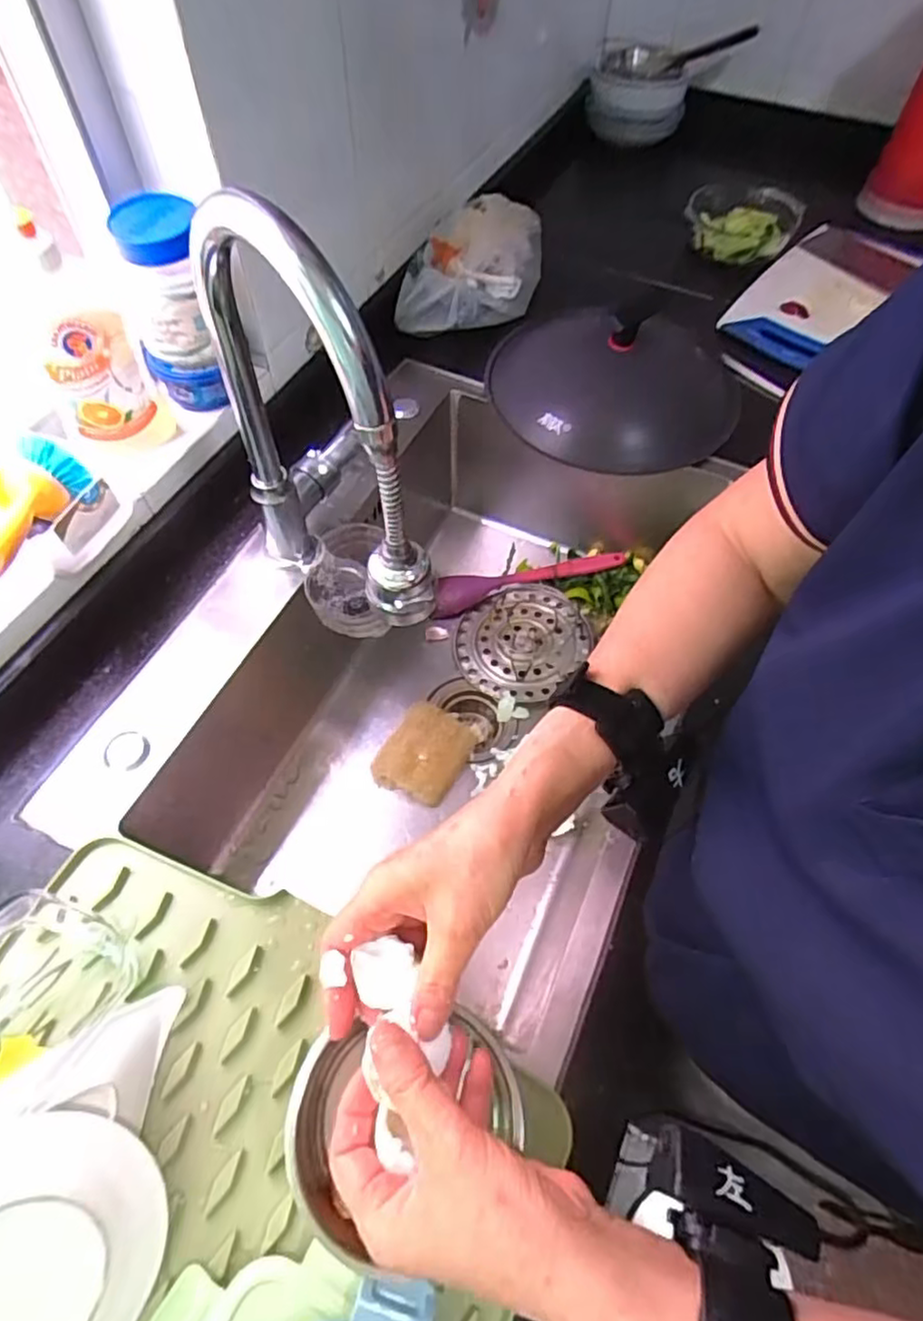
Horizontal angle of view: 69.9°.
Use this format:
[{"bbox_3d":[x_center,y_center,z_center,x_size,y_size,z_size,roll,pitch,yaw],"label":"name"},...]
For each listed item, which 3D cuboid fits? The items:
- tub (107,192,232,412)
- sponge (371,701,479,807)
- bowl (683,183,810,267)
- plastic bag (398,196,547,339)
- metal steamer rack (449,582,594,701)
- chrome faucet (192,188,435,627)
[{"bbox_3d":[-0.253,-0.306,0.583,0.073,0.153,0.089,-22,62,-14],"label":"tub"},{"bbox_3d":[-0.039,0.105,0.740,0.084,0.037,0.102,24,61,13],"label":"sponge"},{"bbox_3d":[0.387,-0.606,0.914,0.145,0.046,0.120,20,60,11],"label":"bowl"},{"bbox_3d":[0.014,-0.488,0.808,0.162,0.088,0.179,4,59,1],"label":"plastic bag"},{"bbox_3d":[0.075,-0.032,0.827,0.150,0.038,0.169,40,65,20],"label":"metal steamer rack"},{"bbox_3d":[-0.103,-0.145,0.480,0.087,0.332,0.228,-22,62,-14],"label":"chrome faucet"}]

